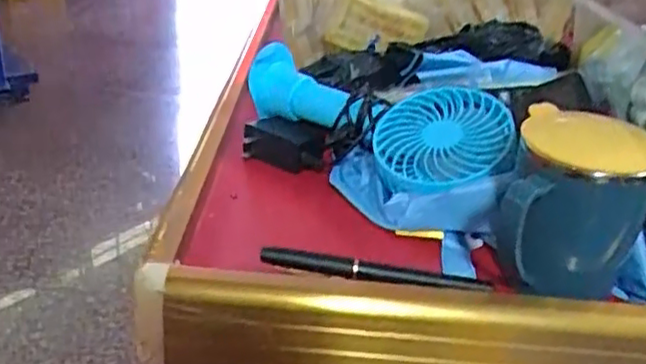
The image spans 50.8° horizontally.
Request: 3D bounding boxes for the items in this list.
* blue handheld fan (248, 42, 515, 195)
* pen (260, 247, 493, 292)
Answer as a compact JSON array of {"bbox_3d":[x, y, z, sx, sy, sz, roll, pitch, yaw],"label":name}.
[{"bbox_3d":[0.041,-0.052,0.533,0.216,0.056,0.079,25,29,33],"label":"blue handheld fan"},{"bbox_3d":[0.032,0.056,0.425,0.141,0.012,0.010,9,24,2],"label":"pen"}]

